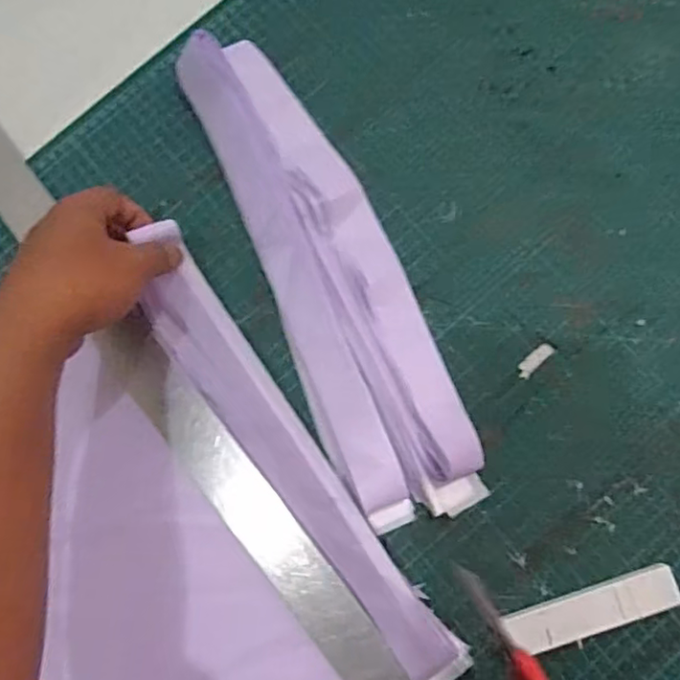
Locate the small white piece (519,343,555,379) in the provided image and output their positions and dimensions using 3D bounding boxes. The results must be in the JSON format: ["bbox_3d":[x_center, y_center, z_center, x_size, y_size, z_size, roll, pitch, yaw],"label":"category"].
[{"bbox_3d":[0.137,0.014,0.431,0.030,0.004,0.010,-45,82,-2],"label":"small white piece"}]

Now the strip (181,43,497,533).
[{"bbox_3d":[-0.009,-0.051,0.437,0.095,0.026,0.367,-23,82,1],"label":"strip"}]

